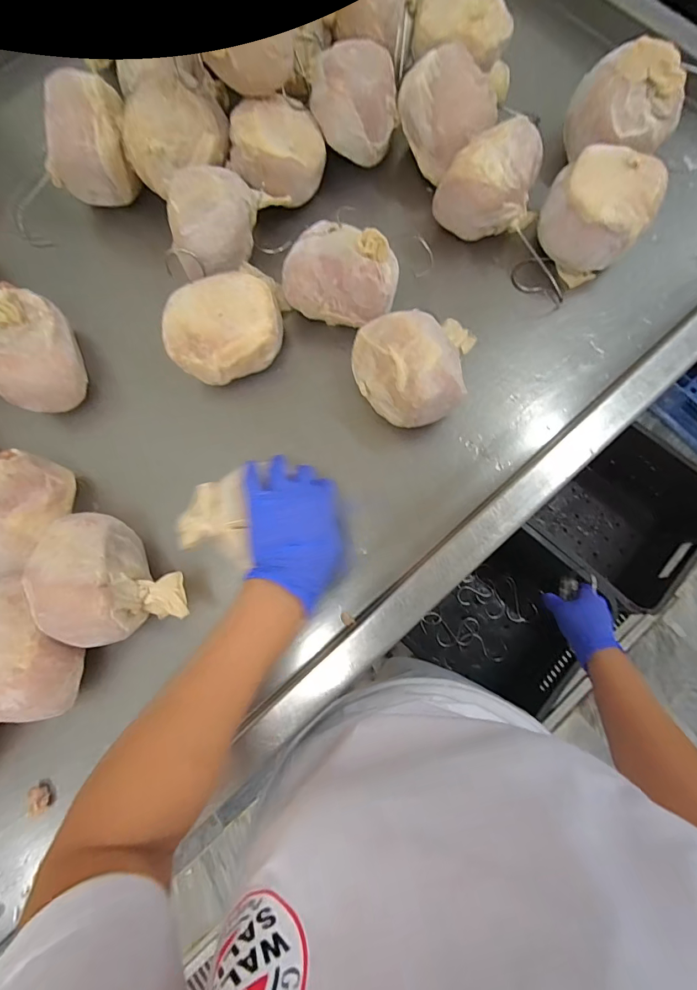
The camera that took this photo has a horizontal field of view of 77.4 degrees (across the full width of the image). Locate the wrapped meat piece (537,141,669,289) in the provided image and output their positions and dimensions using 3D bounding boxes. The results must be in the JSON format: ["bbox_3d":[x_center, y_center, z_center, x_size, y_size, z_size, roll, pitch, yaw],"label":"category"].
[{"bbox_3d":[0.294,-0.336,0.526,0.118,0.109,0.110,0,76,1],"label":"wrapped meat piece"}]

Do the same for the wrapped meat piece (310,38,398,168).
[{"bbox_3d":[0.007,-0.499,0.558,0.109,0.080,0.102,0,76,1],"label":"wrapped meat piece"}]

